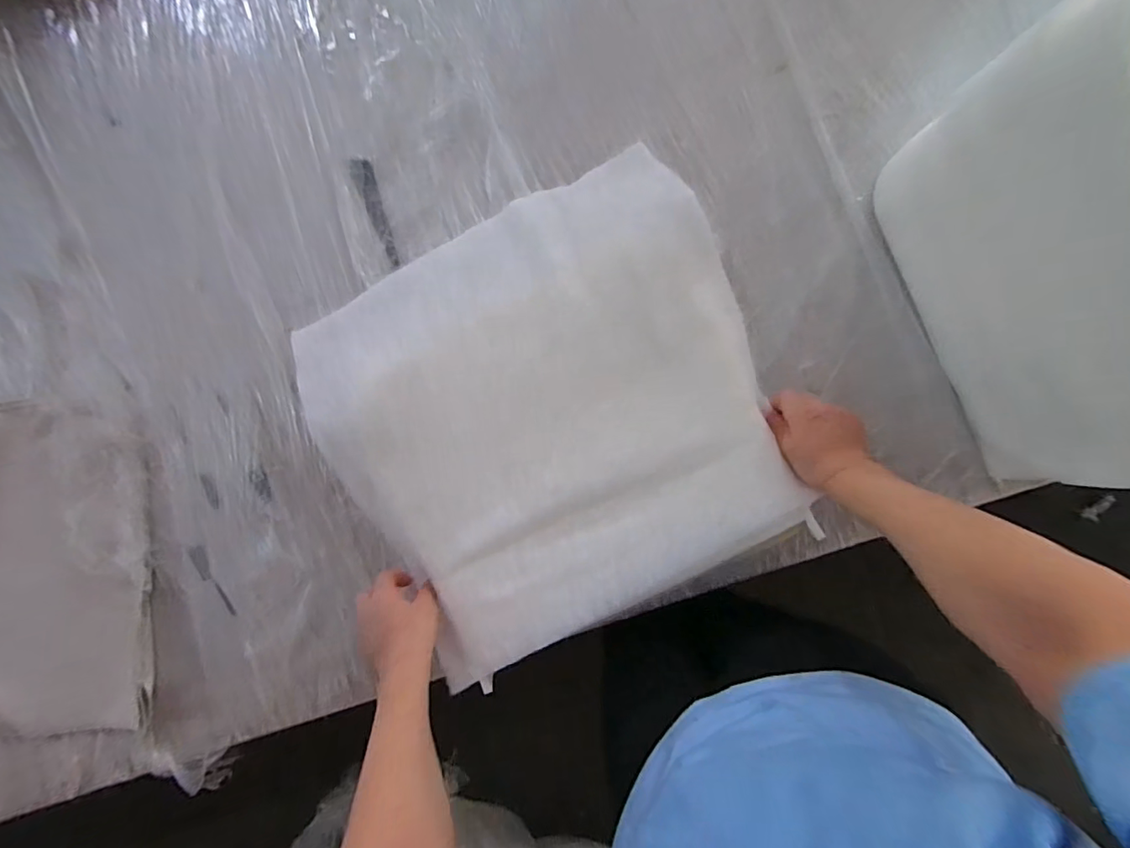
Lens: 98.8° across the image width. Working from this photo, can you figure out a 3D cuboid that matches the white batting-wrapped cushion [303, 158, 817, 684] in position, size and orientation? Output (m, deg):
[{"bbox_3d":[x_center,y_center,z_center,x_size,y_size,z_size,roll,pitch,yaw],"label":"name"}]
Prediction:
[{"bbox_3d":[-0.021,-0.021,0.593,0.513,0.083,0.499,-27,90,3],"label":"white batting-wrapped cushion"}]

